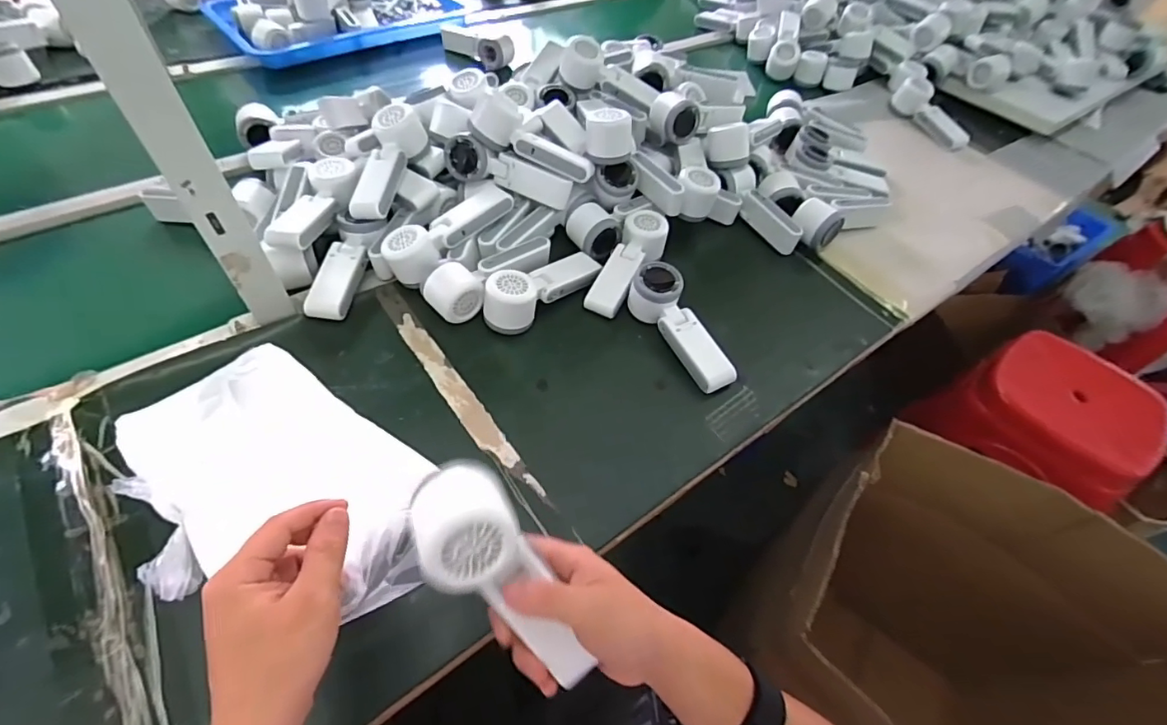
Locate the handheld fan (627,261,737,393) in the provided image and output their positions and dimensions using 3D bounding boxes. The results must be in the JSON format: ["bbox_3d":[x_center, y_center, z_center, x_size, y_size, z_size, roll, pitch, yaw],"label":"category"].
[{"bbox_3d":[0.114,-0.042,0.598,0.052,0.054,0.165,-22,58,-20],"label":"handheld fan"}]

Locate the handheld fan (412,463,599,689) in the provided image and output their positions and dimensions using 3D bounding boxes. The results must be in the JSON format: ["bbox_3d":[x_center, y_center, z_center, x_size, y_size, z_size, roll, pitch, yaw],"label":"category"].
[{"bbox_3d":[-0.048,0.141,0.327,0.061,0.049,0.156,-38,104,-28],"label":"handheld fan"}]

